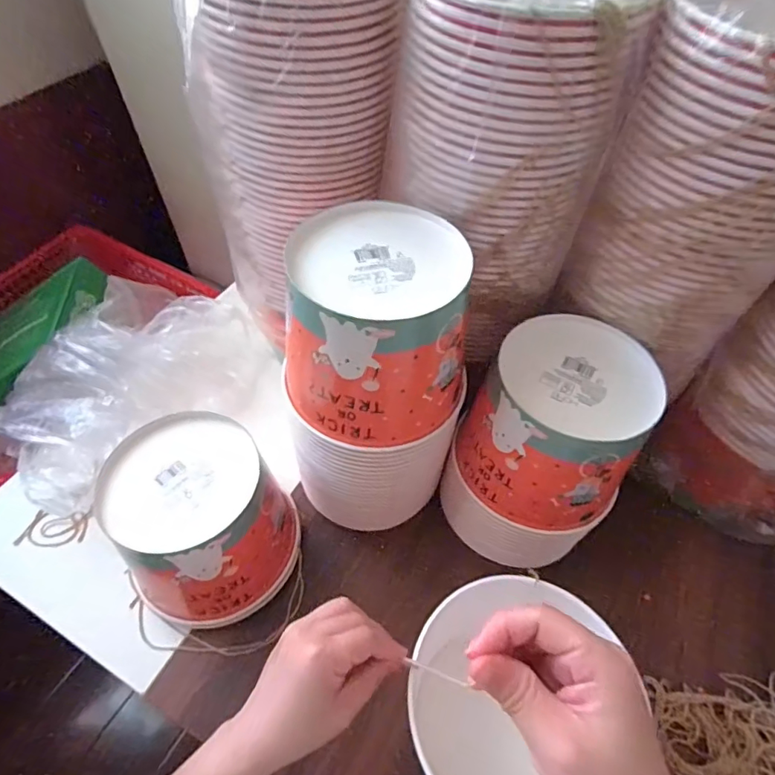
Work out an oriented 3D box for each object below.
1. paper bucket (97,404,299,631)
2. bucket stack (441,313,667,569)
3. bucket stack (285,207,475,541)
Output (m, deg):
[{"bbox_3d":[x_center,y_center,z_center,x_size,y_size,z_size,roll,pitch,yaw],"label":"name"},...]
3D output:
[{"bbox_3d":[-0.170,0.124,0.455,0.145,0.151,0.137,1,55,-1],"label":"paper bucket"},{"bbox_3d":[0.143,0.066,0.473,0.141,0.228,0.146,29,59,18],"label":"bucket stack"},{"bbox_3d":[-0.011,0.017,0.439,0.145,0.282,0.156,0,55,-2],"label":"bucket stack"}]

